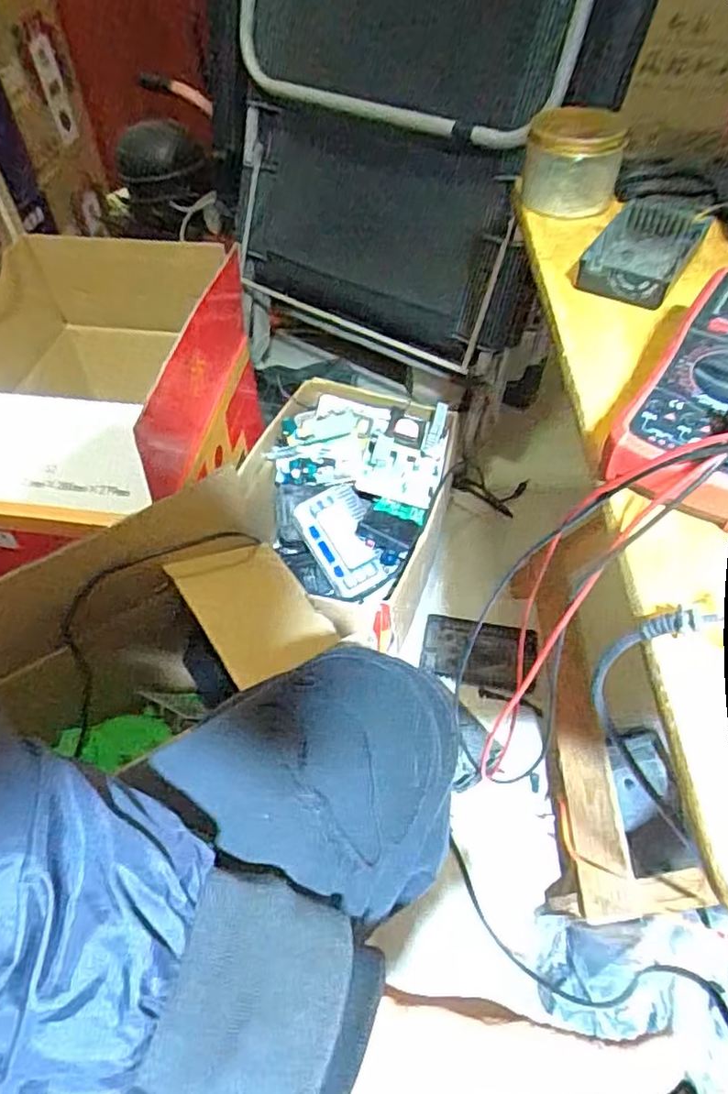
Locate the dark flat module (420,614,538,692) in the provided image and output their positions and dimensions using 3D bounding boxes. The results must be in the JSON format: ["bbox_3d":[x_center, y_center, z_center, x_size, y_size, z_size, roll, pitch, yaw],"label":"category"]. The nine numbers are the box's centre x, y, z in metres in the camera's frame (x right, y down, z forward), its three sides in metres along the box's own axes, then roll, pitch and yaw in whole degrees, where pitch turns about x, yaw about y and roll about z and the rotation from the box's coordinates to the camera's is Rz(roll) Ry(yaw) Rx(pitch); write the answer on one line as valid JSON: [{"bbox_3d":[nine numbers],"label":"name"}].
[{"bbox_3d":[0.164,0.153,0.936,0.158,0.016,0.091,9,75,18],"label":"dark flat module"}]

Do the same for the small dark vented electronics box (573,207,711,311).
[{"bbox_3d":[0.232,-0.247,0.532,0.072,0.024,0.151,25,55,21],"label":"small dark vented electronics box"}]

